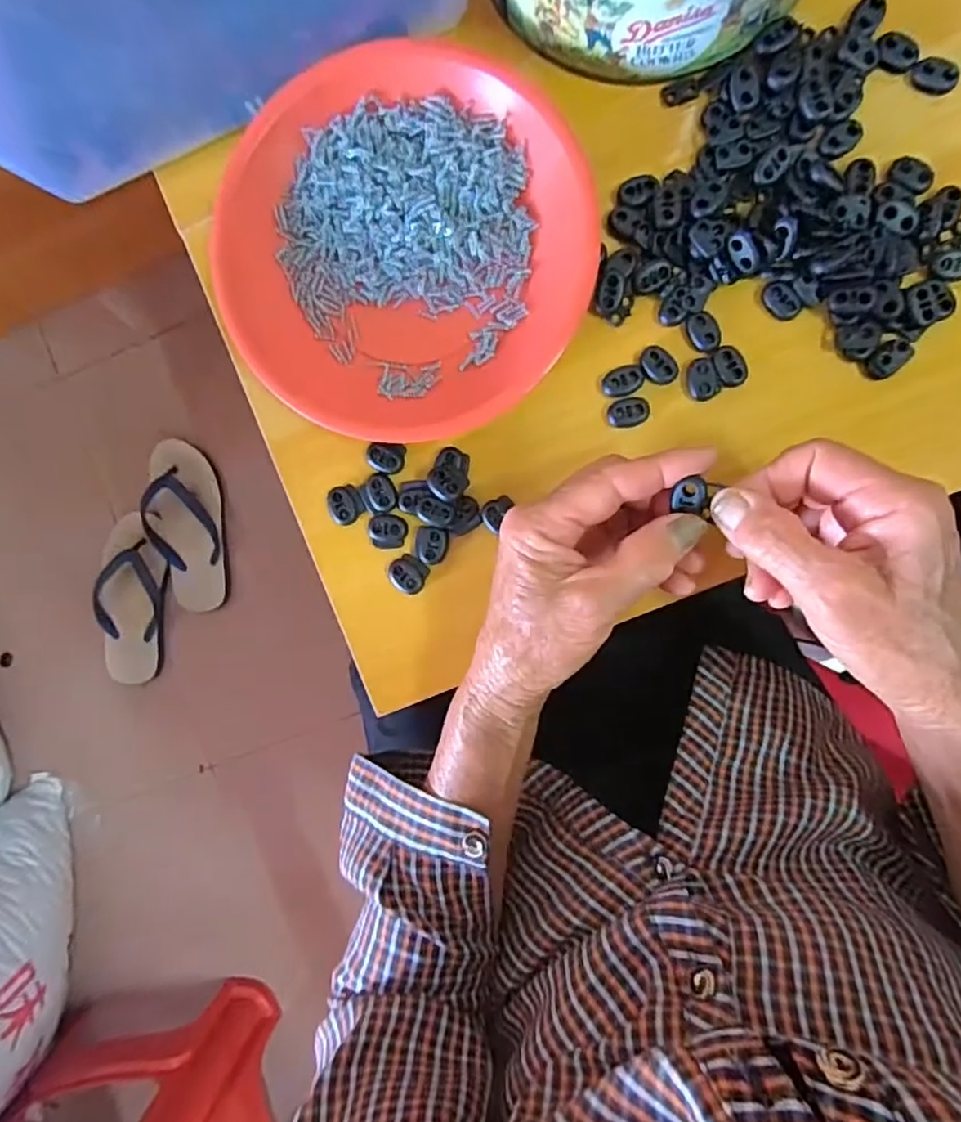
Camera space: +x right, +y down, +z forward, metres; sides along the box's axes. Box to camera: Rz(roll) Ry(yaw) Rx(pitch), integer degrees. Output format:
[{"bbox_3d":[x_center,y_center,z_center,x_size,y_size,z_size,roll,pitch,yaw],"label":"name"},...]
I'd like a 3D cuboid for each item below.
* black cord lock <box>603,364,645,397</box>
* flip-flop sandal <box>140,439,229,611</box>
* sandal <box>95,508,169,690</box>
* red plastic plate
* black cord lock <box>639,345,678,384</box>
[{"bbox_3d":[0.076,-0.096,0.330,0.021,0.004,0.016,-7,92,5],"label":"black cord lock"},{"bbox_3d":[-0.413,-0.048,0.857,0.094,0.058,0.232,-7,92,5],"label":"flip-flop sandal"},{"bbox_3d":[-0.496,0.056,0.875,0.098,0.039,0.240,9,93,4],"label":"sandal"},{"bbox_3d":[-0.043,-0.167,0.329,0.203,0.030,0.184,41,95,2],"label":"red plastic plate"},{"bbox_3d":[0.095,-0.104,0.328,0.022,0.004,0.016,39,95,2],"label":"black cord lock"}]

